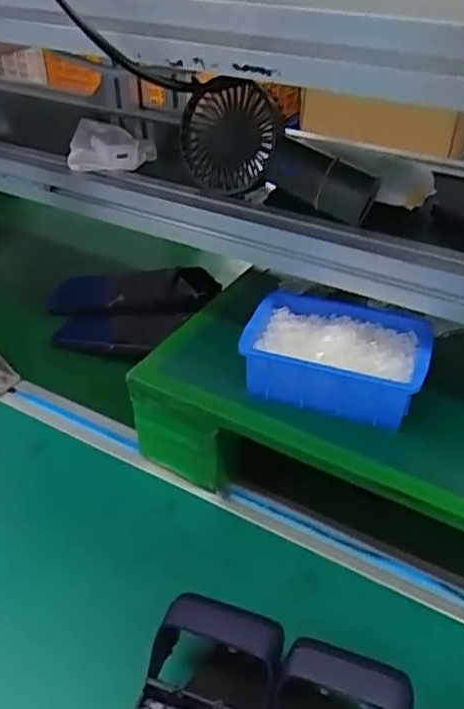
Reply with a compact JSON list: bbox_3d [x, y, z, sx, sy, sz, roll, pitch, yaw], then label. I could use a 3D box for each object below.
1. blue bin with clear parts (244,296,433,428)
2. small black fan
[{"bbox_3d":[0.088,0.002,0.514,0.146,0.054,0.103,13,41,16],"label":"blue bin with clear parts"},{"bbox_3d":[0.040,-0.178,0.557,0.193,0.103,0.047,29,48,17],"label":"small black fan"}]

